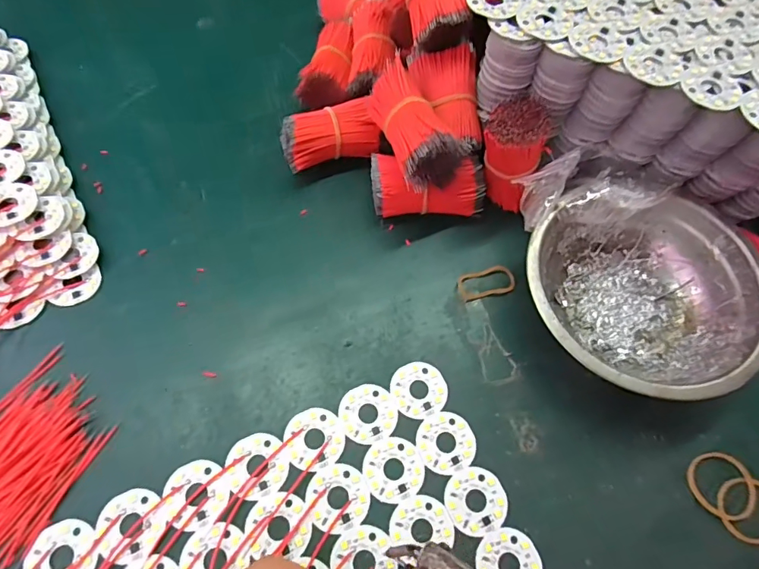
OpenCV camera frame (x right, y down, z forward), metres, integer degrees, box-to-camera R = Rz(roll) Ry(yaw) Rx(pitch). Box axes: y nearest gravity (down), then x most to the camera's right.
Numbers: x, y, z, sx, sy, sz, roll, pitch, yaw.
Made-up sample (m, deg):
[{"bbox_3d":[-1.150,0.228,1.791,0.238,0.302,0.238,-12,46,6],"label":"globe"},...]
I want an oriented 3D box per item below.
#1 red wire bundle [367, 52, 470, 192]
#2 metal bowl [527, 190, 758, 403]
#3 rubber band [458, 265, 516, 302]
[{"bbox_3d":[0.021,-0.096,0.276,0.038,0.030,0.073,-19,66,-12],"label":"red wire bundle"},{"bbox_3d":[0.146,0.010,0.265,0.124,0.043,0.113,1,63,-3],"label":"metal bowl"},{"bbox_3d":[0.066,-0.001,0.288,0.036,0.004,0.018,-14,65,-10],"label":"rubber band"}]

